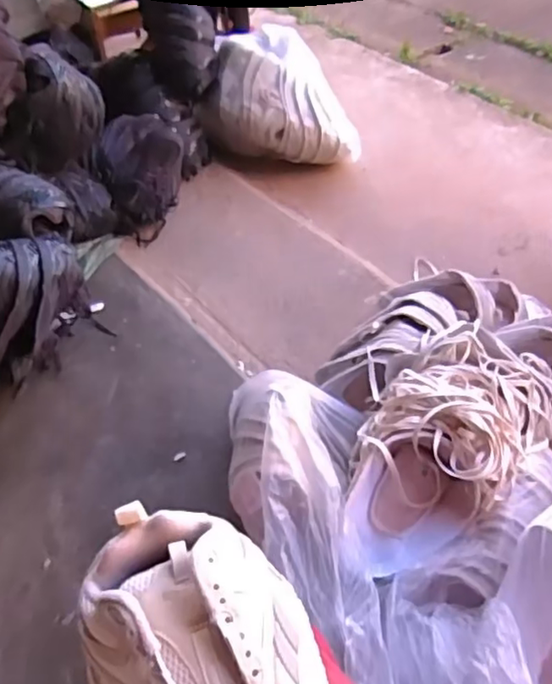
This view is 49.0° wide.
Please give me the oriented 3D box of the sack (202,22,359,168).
[{"bbox_3d":[0.006,-0.589,1.475,0.378,0.239,0.223,-6,52,2],"label":"sack"}]

